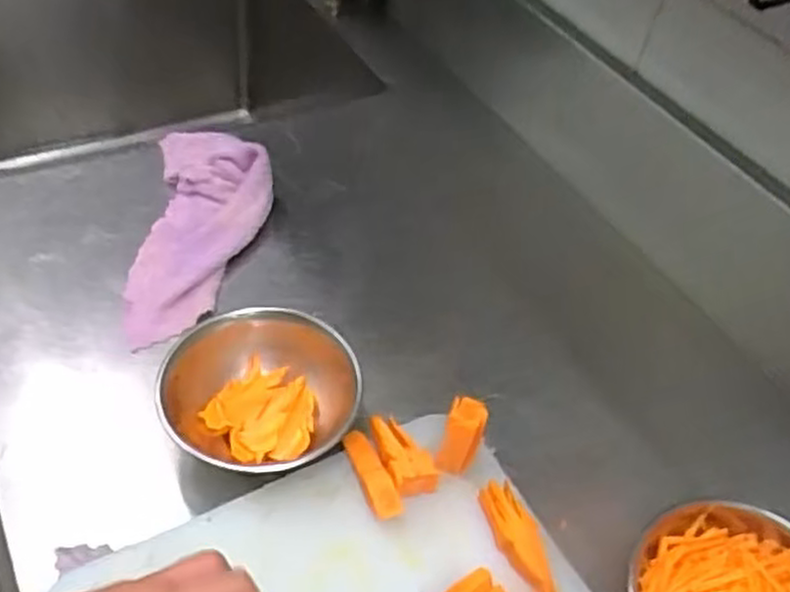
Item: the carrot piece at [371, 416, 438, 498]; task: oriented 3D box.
[{"bbox_3d":[0.004,0.122,0.573,0.032,0.017,0.068,-27,68,-29],"label":"carrot piece"}]

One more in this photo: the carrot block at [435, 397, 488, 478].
[{"bbox_3d":[0.050,0.108,0.567,0.027,0.066,0.016,20,22,11],"label":"carrot block"}]

